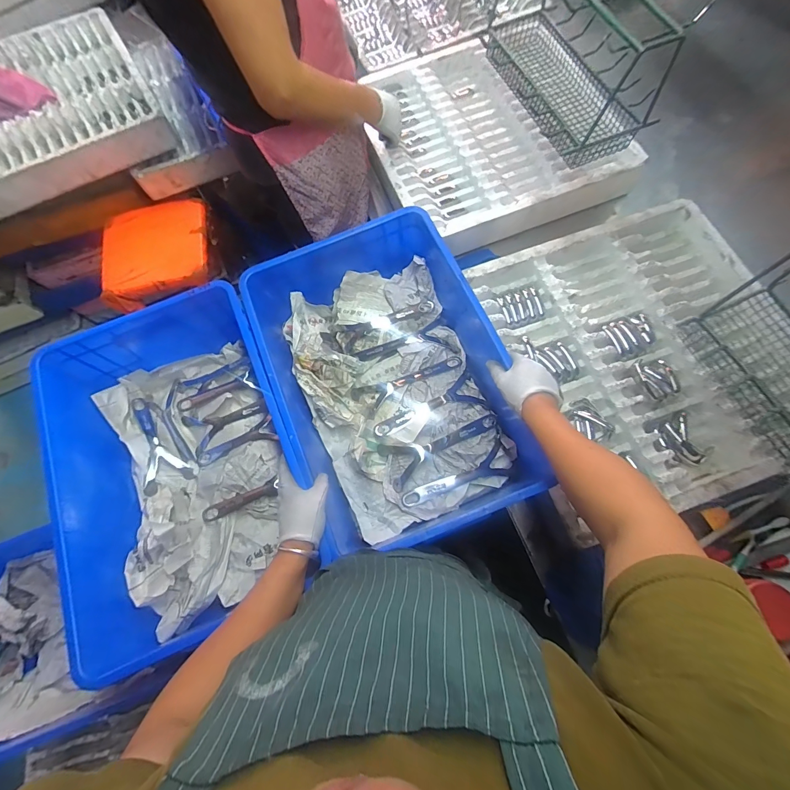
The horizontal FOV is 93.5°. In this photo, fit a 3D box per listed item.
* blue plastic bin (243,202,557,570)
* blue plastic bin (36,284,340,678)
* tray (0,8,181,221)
[{"bbox_3d":[-0.019,-0.030,0.653,0.360,0.154,0.494,-21,73,-5],"label":"blue plastic bin"},{"bbox_3d":[-0.365,0.113,0.641,0.392,0.185,0.490,-23,73,-5],"label":"blue plastic bin"},{"bbox_3d":[-0.958,-0.779,1.017,0.543,0.092,0.540,-32,73,-6],"label":"tray"}]

